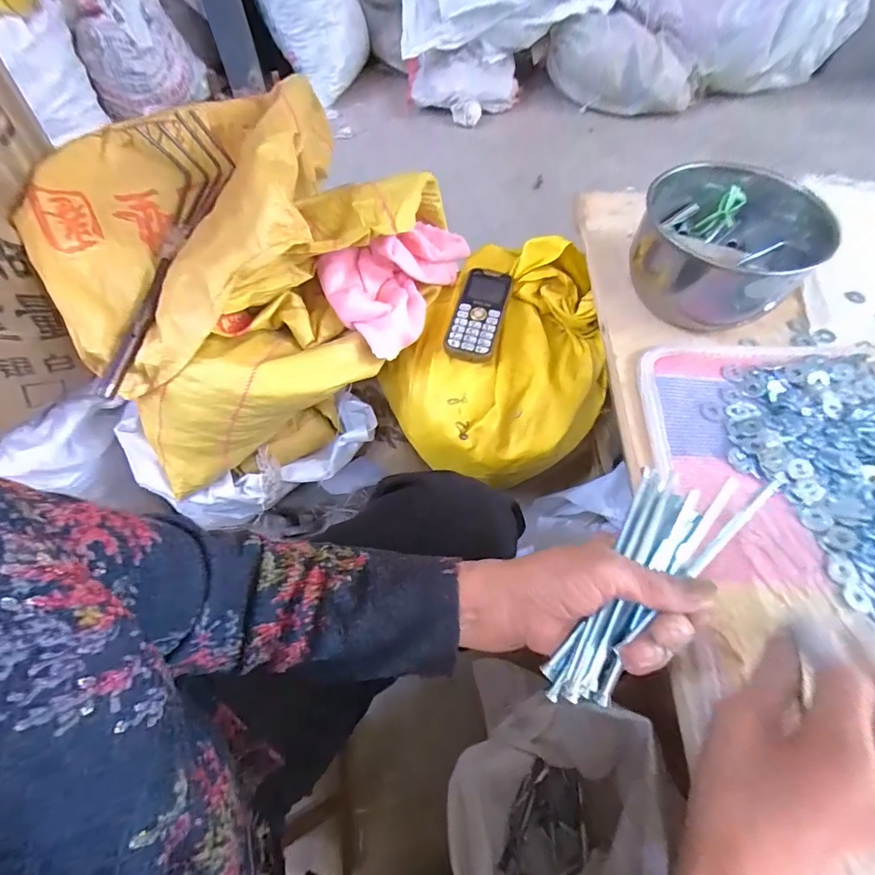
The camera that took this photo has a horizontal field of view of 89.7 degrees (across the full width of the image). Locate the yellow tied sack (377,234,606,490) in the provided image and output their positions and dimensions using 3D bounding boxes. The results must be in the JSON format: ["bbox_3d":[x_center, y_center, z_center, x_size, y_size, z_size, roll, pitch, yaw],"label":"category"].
[{"bbox_3d":[0.087,-0.094,0.527,0.224,0.139,0.285,33,66,18],"label":"yellow tied sack"}]

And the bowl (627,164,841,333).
[{"bbox_3d":[0.291,-0.199,0.449,0.159,0.089,0.159,0,61,1],"label":"bowl"}]

